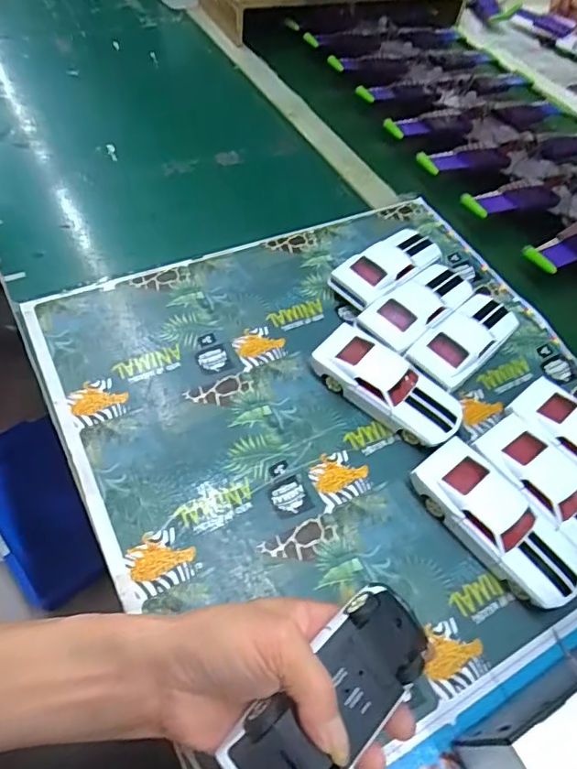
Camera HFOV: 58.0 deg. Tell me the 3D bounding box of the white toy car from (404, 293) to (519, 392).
[{"bbox_3d":[0.161,-0.038,0.479,0.051,0.034,0.124,41,59,18],"label":"white toy car"}]

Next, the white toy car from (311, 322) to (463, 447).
[{"bbox_3d":[0.082,0.002,0.436,0.129,0.035,0.055,37,59,17],"label":"white toy car"}]

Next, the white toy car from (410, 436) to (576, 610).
[{"bbox_3d":[0.151,0.101,0.378,0.054,0.035,0.129,-33,65,-26],"label":"white toy car"}]

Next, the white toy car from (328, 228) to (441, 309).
[{"bbox_3d":[0.101,-0.116,0.518,0.125,0.030,0.053,-35,67,-28],"label":"white toy car"}]

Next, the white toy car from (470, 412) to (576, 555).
[{"bbox_3d":[0.201,0.083,0.397,0.061,0.036,0.128,-31,64,-24],"label":"white toy car"}]

